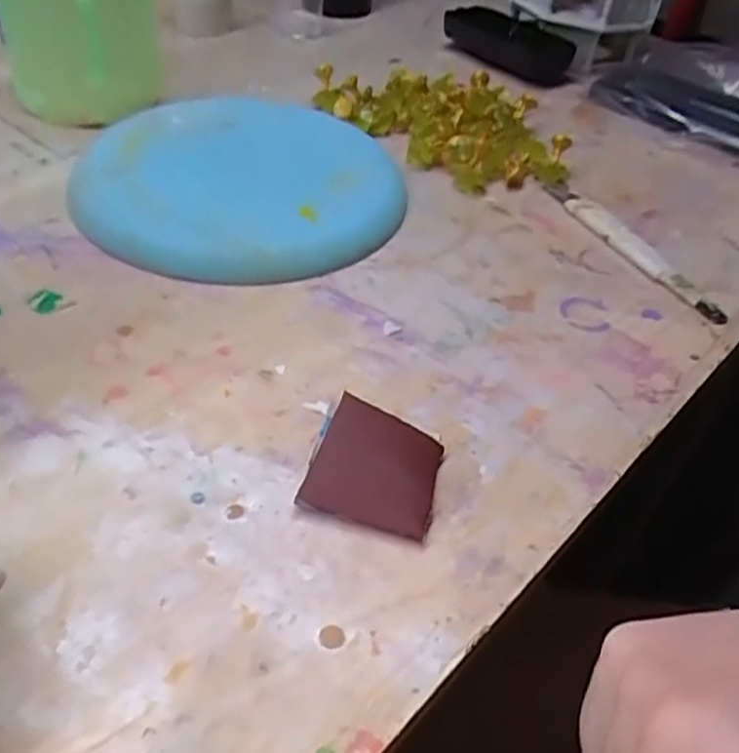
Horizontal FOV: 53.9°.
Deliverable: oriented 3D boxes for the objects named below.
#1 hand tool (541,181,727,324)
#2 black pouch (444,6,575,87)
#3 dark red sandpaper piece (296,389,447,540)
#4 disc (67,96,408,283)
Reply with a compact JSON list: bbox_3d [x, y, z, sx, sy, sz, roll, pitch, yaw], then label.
[{"bbox_3d":[0.143,-0.074,0.404,0.019,0.009,0.137,-19,49,-25],"label":"hand tool"},{"bbox_3d":[0.111,-0.274,0.594,0.057,0.033,0.095,-27,53,-31],"label":"black pouch"},{"bbox_3d":[0.003,0.033,0.270,0.045,0.016,0.047,14,43,7],"label":"dark red sandpaper piece"},{"bbox_3d":[-0.071,-0.112,0.404,0.175,0.026,0.167,5,43,-2],"label":"disc"}]

